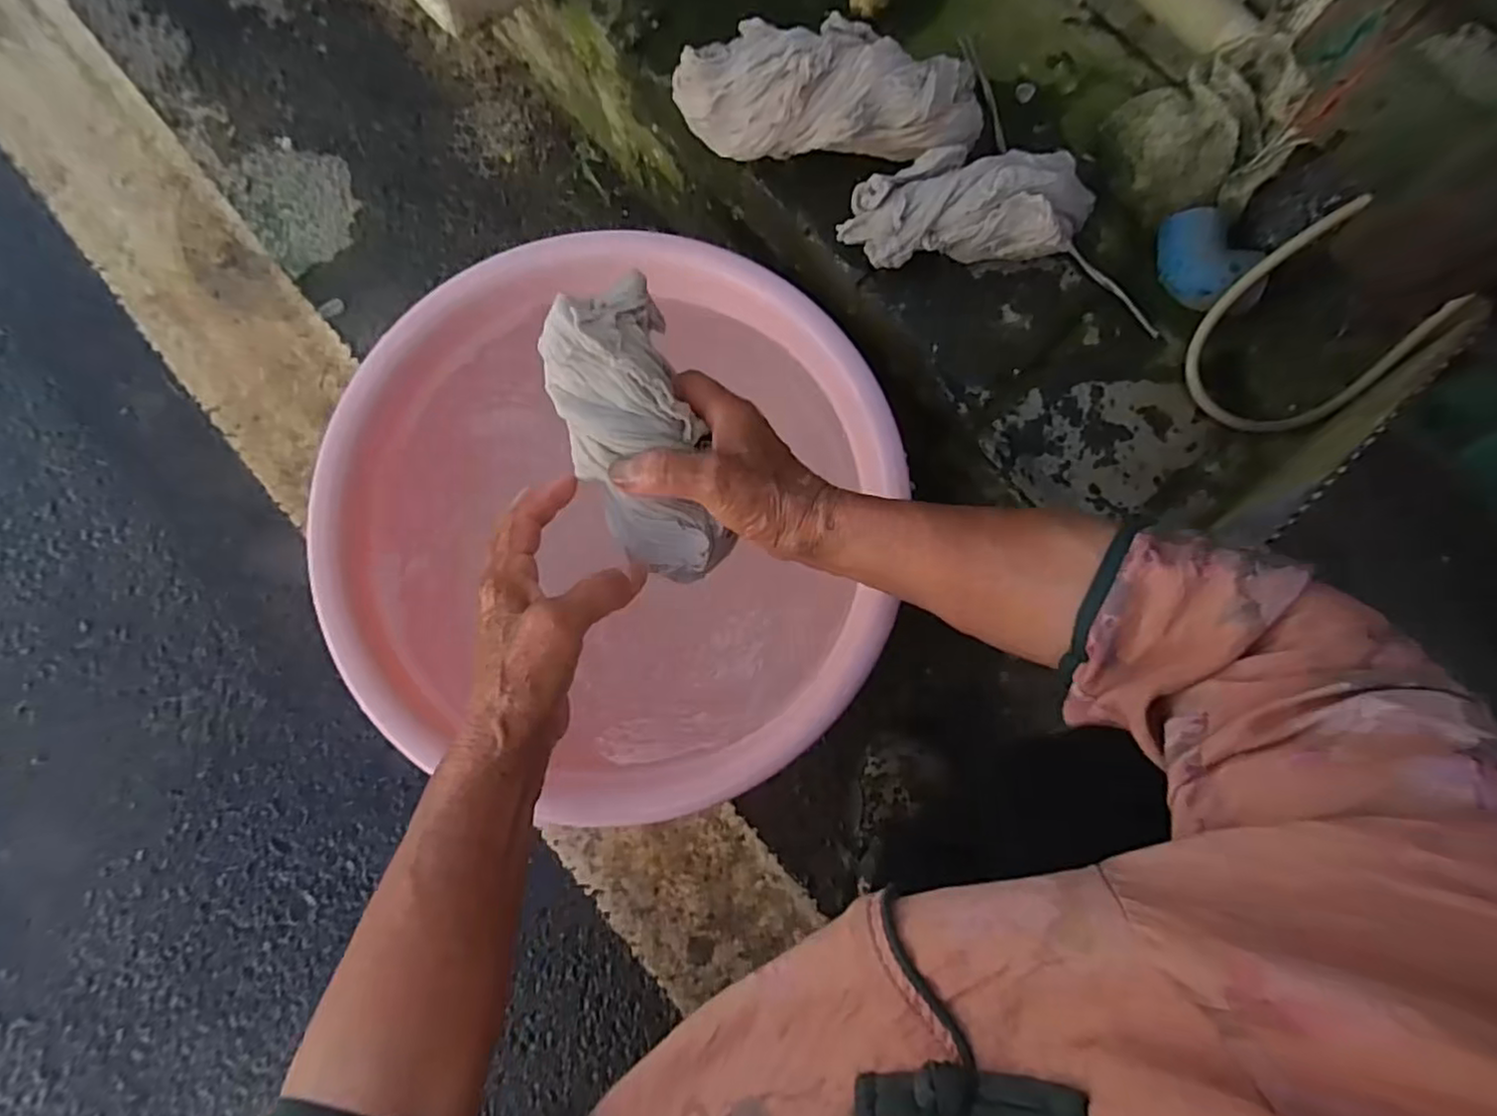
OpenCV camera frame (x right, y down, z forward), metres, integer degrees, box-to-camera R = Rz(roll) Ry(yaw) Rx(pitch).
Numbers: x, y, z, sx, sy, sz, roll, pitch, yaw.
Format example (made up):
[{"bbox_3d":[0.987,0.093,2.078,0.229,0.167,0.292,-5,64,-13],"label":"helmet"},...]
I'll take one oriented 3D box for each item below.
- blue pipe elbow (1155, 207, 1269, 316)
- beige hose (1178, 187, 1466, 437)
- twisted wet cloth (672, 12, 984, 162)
[{"bbox_3d":[0.293,-0.188,0.437,0.038,0.042,0.076,-27,83,-5],"label":"blue pipe elbow"},{"bbox_3d":[0.351,-0.139,0.430,0.116,0.044,0.126,3,114,7],"label":"beige hose"},{"bbox_3d":[0.055,-0.304,0.449,0.195,0.072,0.077,7,82,0],"label":"twisted wet cloth"}]

